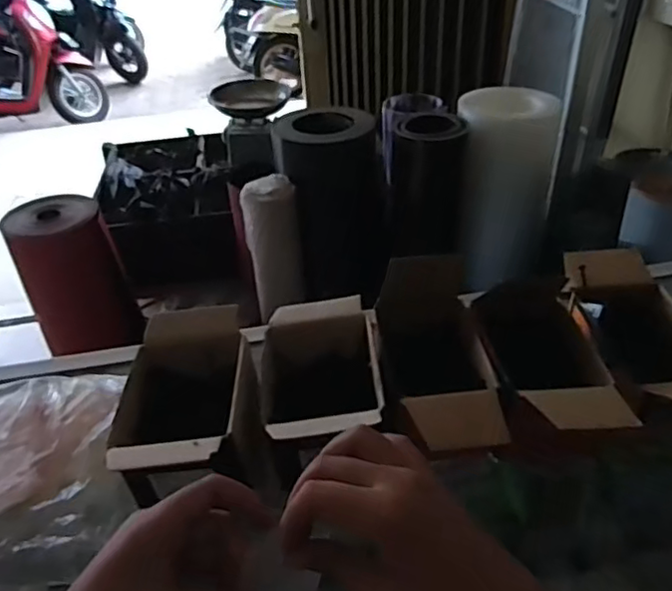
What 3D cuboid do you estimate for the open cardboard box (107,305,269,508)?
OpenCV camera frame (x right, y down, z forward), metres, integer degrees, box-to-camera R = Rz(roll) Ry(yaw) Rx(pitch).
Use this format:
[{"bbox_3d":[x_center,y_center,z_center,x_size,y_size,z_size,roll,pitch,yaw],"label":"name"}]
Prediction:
[{"bbox_3d":[-0.116,0.114,0.506,0.105,0.113,0.156,-4,35,0],"label":"open cardboard box"}]

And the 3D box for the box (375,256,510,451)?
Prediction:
[{"bbox_3d":[0.081,0.048,0.510,0.087,0.071,0.191,-4,35,0],"label":"box"}]

